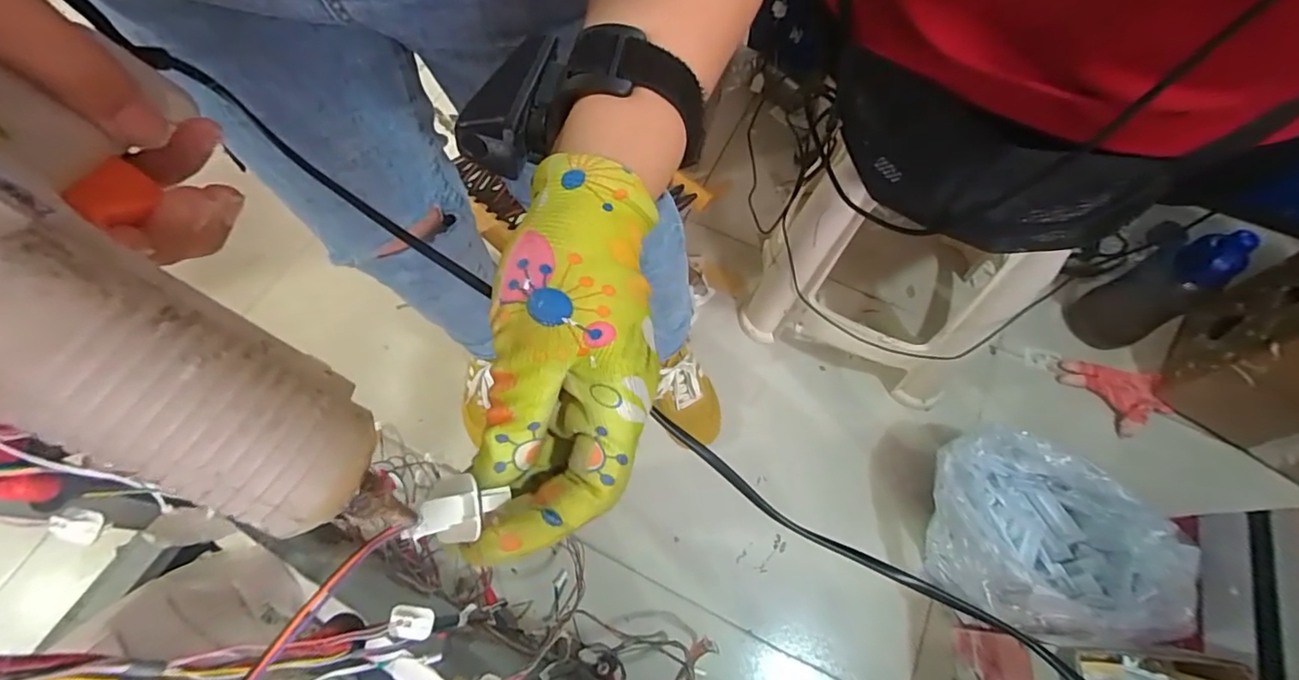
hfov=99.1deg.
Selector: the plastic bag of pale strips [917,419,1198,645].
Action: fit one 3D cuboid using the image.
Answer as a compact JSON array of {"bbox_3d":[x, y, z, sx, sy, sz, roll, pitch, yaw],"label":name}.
[{"bbox_3d":[0.504,0.260,0.736,0.236,0.208,0.237,9,66,3],"label":"plastic bag of pale strips"}]

